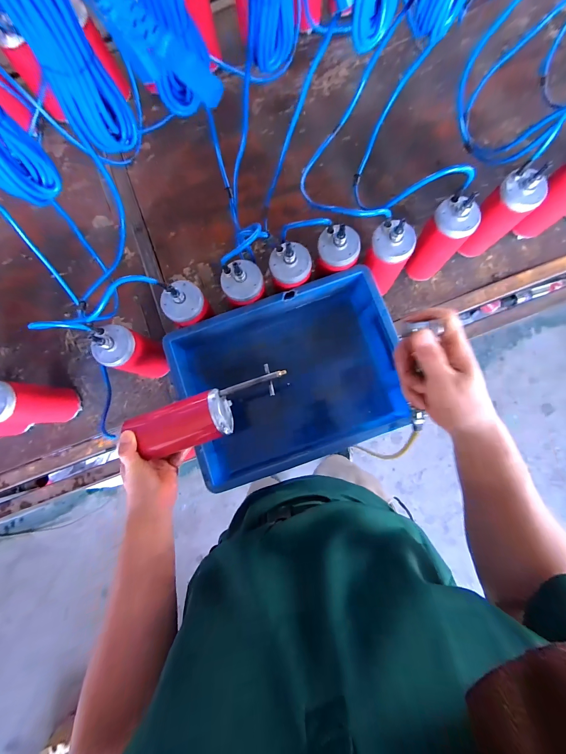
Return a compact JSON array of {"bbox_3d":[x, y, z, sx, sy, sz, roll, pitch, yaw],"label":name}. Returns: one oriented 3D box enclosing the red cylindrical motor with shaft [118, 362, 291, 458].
[{"bbox_3d":[-0.111,0.056,0.467,0.244,0.084,0.081,-25,82,6],"label":"red cylindrical motor with shaft"}]

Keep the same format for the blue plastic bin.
[{"bbox_3d":[0.015,0.002,0.605,0.393,0.189,0.284,-19,82,1],"label":"blue plastic bin"}]

